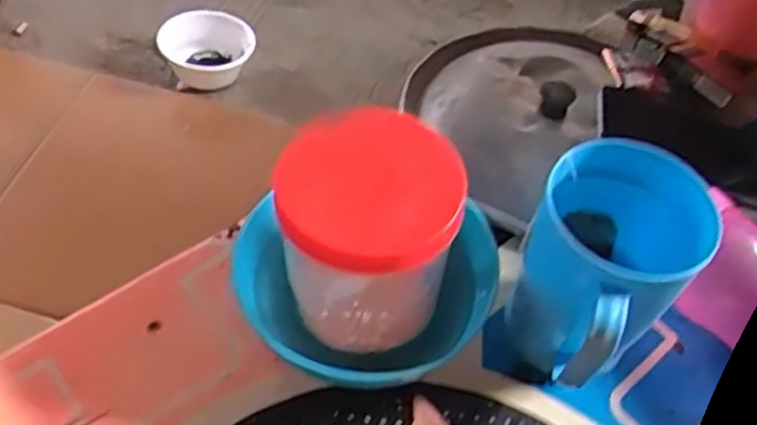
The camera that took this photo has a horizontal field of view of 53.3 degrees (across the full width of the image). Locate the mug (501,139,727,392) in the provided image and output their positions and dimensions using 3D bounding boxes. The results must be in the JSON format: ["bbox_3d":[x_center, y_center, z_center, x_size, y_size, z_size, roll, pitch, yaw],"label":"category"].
[{"bbox_3d":[0.117,0.042,0.430,0.082,0.128,0.104,33,57,19],"label":"mug"}]

